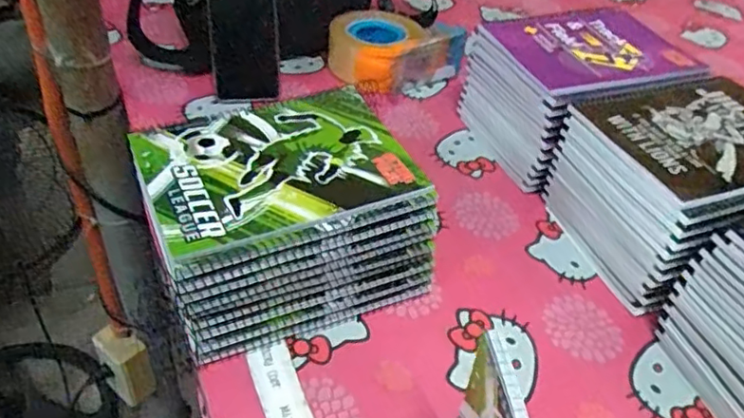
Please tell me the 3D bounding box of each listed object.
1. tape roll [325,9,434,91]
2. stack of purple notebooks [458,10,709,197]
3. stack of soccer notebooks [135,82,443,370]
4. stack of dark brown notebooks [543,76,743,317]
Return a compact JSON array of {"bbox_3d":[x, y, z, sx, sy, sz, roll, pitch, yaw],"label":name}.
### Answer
[{"bbox_3d":[0.013,-0.199,0.778,0.118,0.070,0.118,3,42,-3],"label":"tape roll"},{"bbox_3d":[0.225,-0.125,0.682,0.196,0.120,0.170,-13,45,-20],"label":"stack of purple notebooks"},{"bbox_3d":[-0.071,0.008,0.501,0.196,0.114,0.155,-15,46,-21],"label":"stack of soccer notebooks"},{"bbox_3d":[0.292,-0.020,0.571,0.200,0.119,0.169,-14,46,-21],"label":"stack of dark brown notebooks"}]

